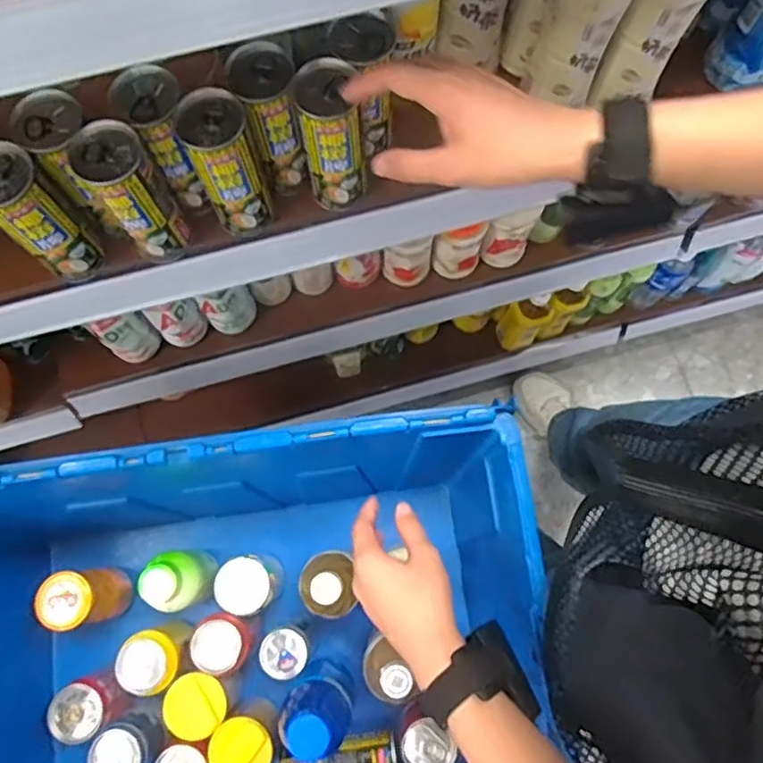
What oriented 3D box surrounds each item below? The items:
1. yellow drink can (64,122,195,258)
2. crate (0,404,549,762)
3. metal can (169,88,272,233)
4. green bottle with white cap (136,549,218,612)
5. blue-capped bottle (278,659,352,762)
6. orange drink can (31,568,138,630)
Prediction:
[{"bbox_3d":[-0.204,-0.151,0.542,0.049,0.133,0.051,0,73,0],"label":"yellow drink can"},{"bbox_3d":[-0.149,0.303,0.651,0.581,0.314,0.433,-7,73,-2],"label":"crate"},{"bbox_3d":[-0.131,-0.180,0.550,0.050,0.127,0.055,0,73,0],"label":"metal can"},{"bbox_3d":[-0.222,0.226,0.747,0.070,0.137,0.064,-10,74,-3],"label":"green bottle with white cap"},{"bbox_3d":[-0.058,0.338,0.674,0.059,0.191,0.059,19,74,5],"label":"blue-capped bottle"},{"bbox_3d":[-0.328,0.245,0.741,0.070,0.126,0.061,-5,73,-2],"label":"orange drink can"}]

